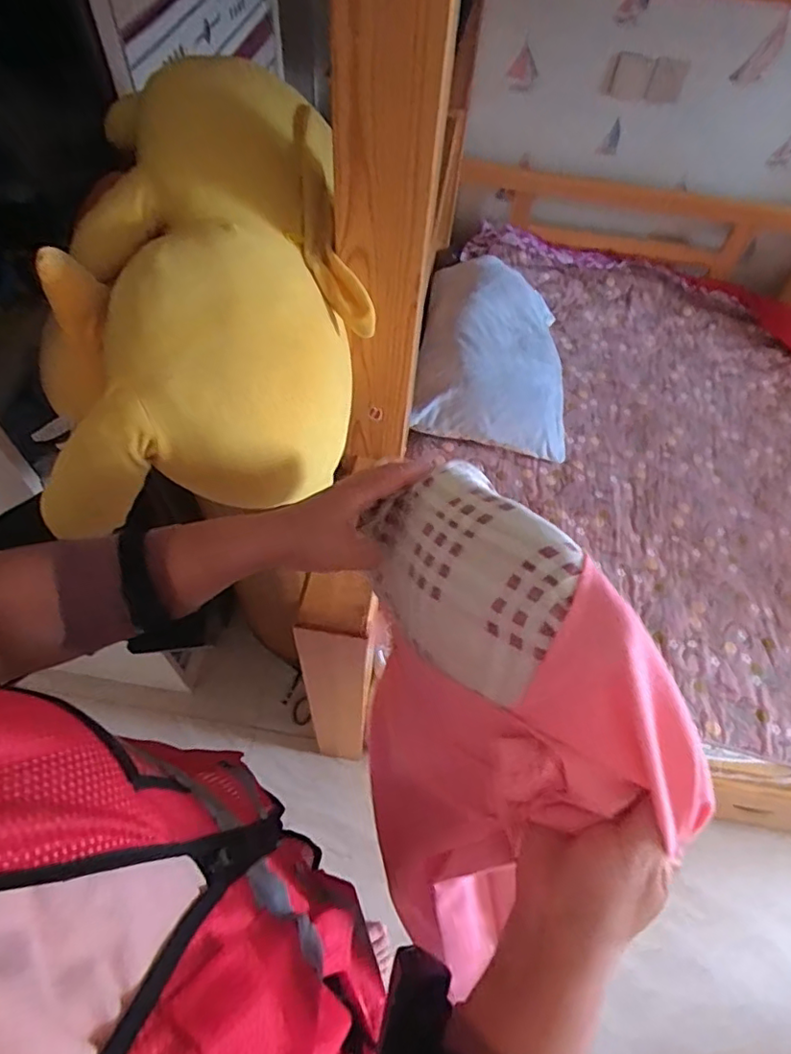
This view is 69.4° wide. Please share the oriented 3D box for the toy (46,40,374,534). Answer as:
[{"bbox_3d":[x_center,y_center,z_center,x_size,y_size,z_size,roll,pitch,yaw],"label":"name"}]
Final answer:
[{"bbox_3d":[-0.209,-0.237,0.613,0.352,0.219,0.437,0,57,-4],"label":"toy"}]

